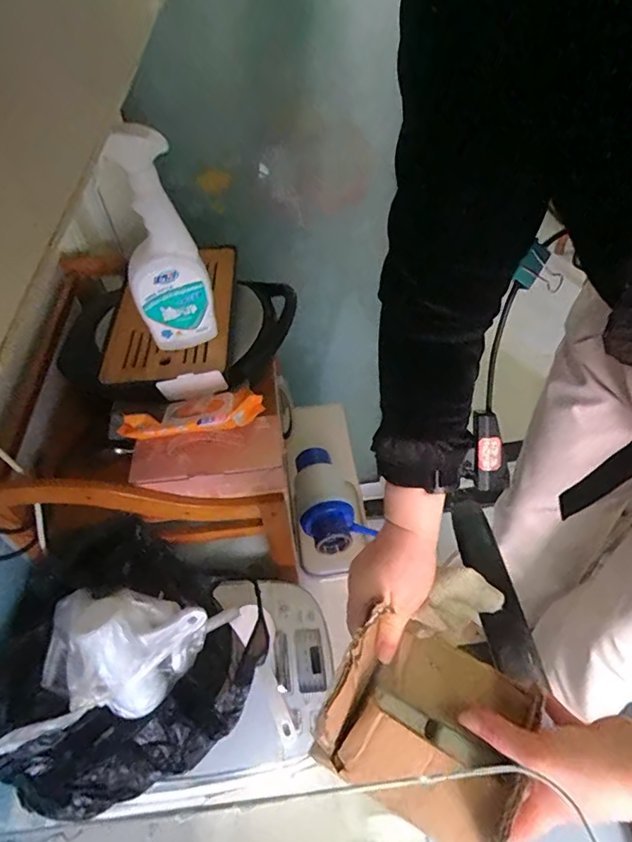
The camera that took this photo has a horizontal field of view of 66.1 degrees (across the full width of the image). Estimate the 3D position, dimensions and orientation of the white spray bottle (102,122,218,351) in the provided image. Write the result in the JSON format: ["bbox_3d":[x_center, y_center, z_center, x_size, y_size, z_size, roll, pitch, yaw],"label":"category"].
[{"bbox_3d":[-0.195,-0.212,0.606,0.093,0.270,0.045,-19,51,-13],"label":"white spray bottle"}]

